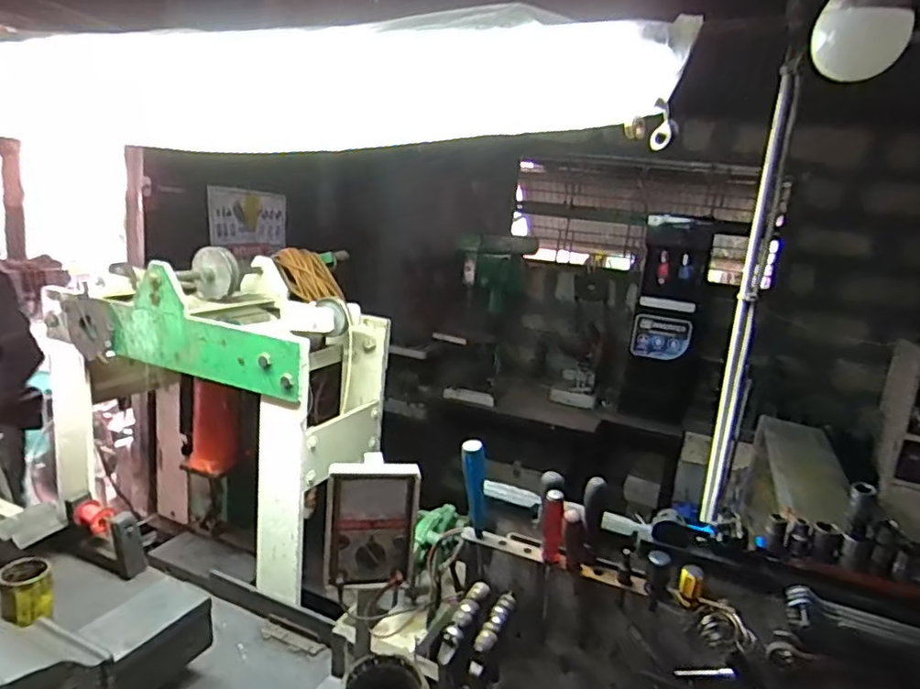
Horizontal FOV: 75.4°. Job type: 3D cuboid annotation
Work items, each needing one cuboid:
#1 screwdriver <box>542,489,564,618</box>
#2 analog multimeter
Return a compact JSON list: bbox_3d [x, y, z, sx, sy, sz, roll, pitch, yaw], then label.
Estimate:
[{"bbox_3d":[0.114,0.263,0.754,0.027,0.178,0.033,8,13,10],"label":"screwdriver"},{"bbox_3d":[-0.123,0.251,0.838,0.122,0.177,0.046,3,13,-12],"label":"analog multimeter"}]

